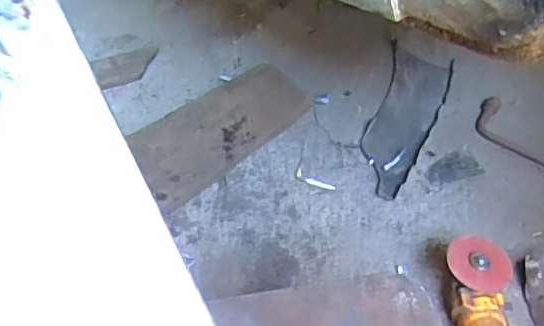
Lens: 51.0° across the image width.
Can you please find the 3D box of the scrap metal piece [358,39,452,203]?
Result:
[{"bbox_3d":[0.261,-0.092,1.114,0.126,0.013,0.418,18,50,11],"label":"scrap metal piece"}]

